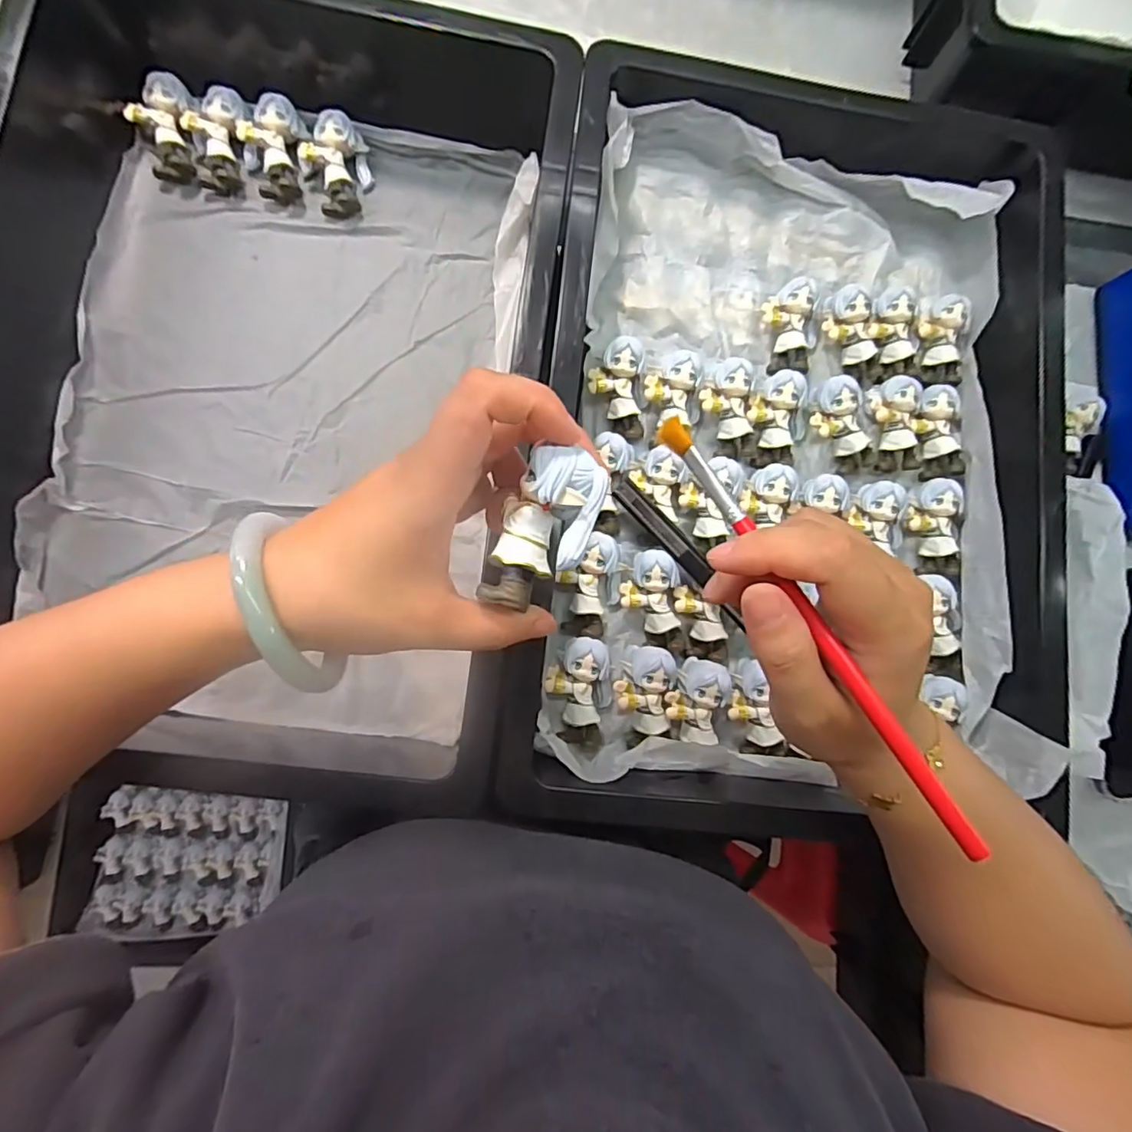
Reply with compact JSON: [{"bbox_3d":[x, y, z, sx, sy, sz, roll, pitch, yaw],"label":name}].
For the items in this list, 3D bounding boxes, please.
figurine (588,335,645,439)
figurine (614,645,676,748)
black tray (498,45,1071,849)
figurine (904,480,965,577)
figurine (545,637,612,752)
[{"bbox_3d":[0.033,-0.112,0.362,0.033,0.030,0.056,-5,84,-7],"label":"figurine"},{"bbox_3d":[0.047,0.079,0.340,0.035,0.027,0.059,1,83,-7],"label":"figurine"},{"bbox_3d":[0.135,-0.072,0.359,0.304,0.087,0.454,7,83,-6],"label":"black tray"},{"bbox_3d":[0.243,-0.026,0.377,0.033,0.023,0.063,5,83,-6],"label":"figurine"},{"bbox_3d":[0.008,0.076,0.338,0.040,0.027,0.065,3,83,-6],"label":"figurine"}]

